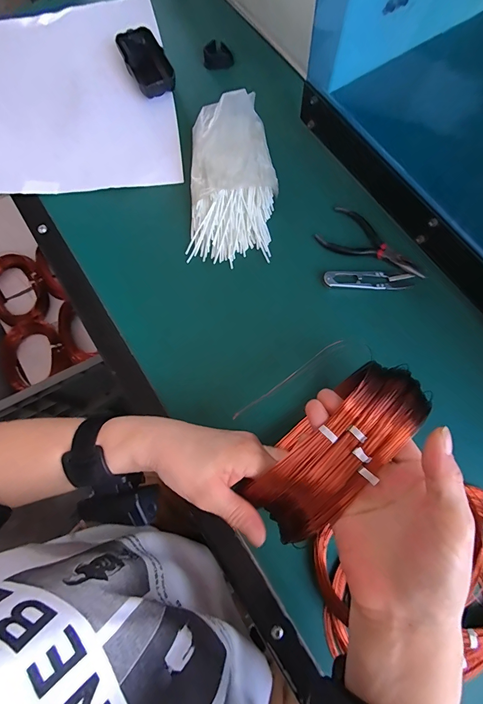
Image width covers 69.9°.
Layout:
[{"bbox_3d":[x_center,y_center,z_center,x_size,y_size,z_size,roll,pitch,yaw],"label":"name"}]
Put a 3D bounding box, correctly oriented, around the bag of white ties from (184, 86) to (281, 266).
[{"bbox_3d":[-0.010,-0.214,0.416,0.102,0.036,0.218,0,74,1],"label":"bag of white ties"}]

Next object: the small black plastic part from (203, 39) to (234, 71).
[{"bbox_3d":[-0.034,-0.425,0.492,0.041,0.014,0.037,-8,74,-2],"label":"small black plastic part"}]

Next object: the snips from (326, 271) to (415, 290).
[{"bbox_3d":[0.142,-0.081,0.386,0.099,0.012,0.021,1,74,1],"label":"snips"}]

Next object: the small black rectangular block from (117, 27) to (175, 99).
[{"bbox_3d":[-0.131,-0.398,0.476,0.053,0.022,0.112,-23,75,-6],"label":"small black rectangular block"}]

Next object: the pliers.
[{"bbox_3d":[0.153,-0.122,0.399,0.122,0.007,0.059,33,77,10],"label":"pliers"}]

